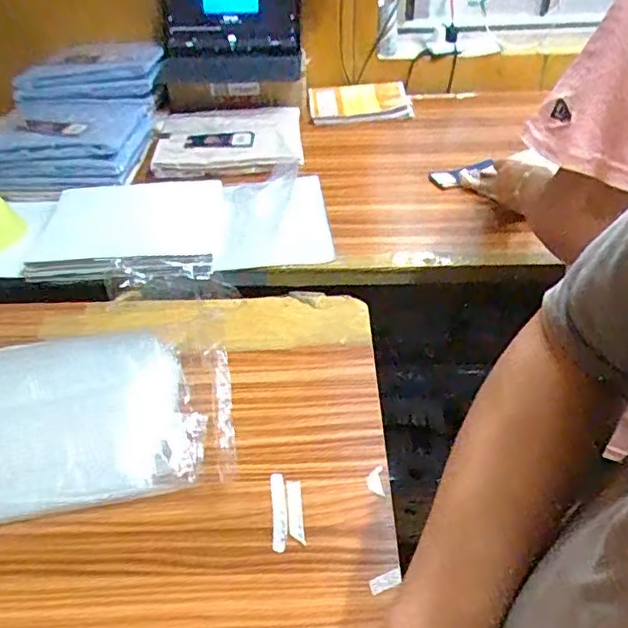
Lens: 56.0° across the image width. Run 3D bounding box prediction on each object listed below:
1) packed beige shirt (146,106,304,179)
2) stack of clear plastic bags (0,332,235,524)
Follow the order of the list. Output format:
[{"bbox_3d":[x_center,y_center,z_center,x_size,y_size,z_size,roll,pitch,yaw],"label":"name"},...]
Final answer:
[{"bbox_3d":[-0.152,-0.320,1.089,0.275,0.061,0.204,-8,41,-8],"label":"packed beige shirt"},{"bbox_3d":[-0.254,0.105,0.594,0.340,0.063,0.186,-9,41,-9],"label":"stack of clear plastic bags"}]

